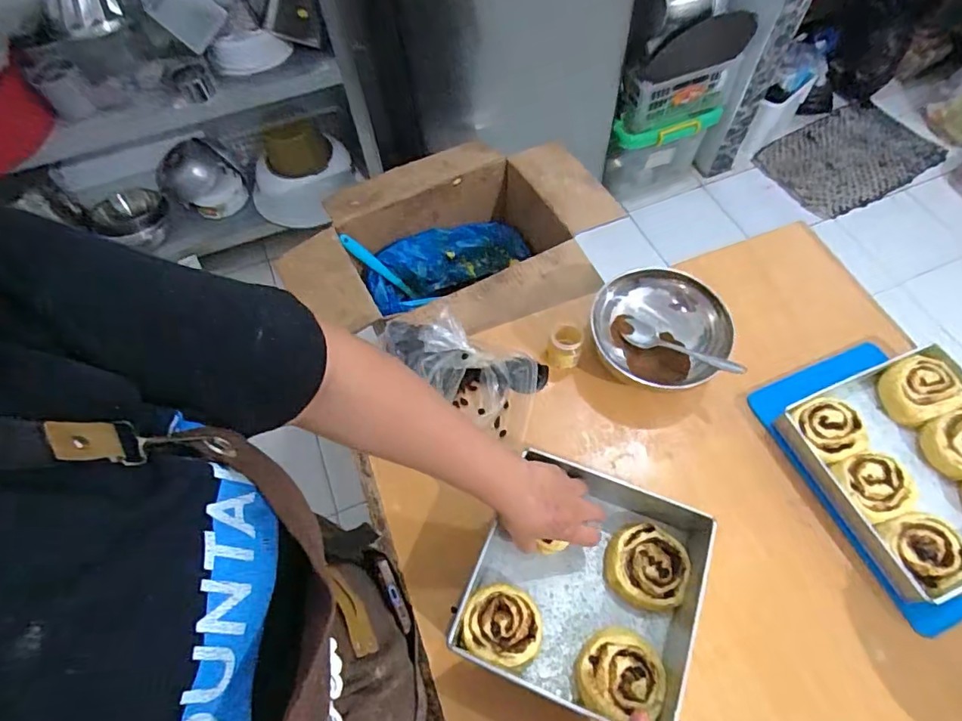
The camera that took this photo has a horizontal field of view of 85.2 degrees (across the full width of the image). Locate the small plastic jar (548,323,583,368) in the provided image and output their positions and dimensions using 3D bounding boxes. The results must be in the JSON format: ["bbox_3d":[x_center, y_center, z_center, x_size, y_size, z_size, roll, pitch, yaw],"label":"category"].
[{"bbox_3d":[0.108,-0.017,0.671,0.040,0.053,0.040,-1,62,2],"label":"small plastic jar"}]

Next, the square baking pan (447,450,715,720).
[{"bbox_3d":[0.106,0.229,0.530,0.222,0.071,0.206,17,64,11],"label":"square baking pan"}]

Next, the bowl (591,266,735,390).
[{"bbox_3d":[0.222,-0.035,0.659,0.169,0.082,0.136,35,69,19],"label":"bowl"}]

